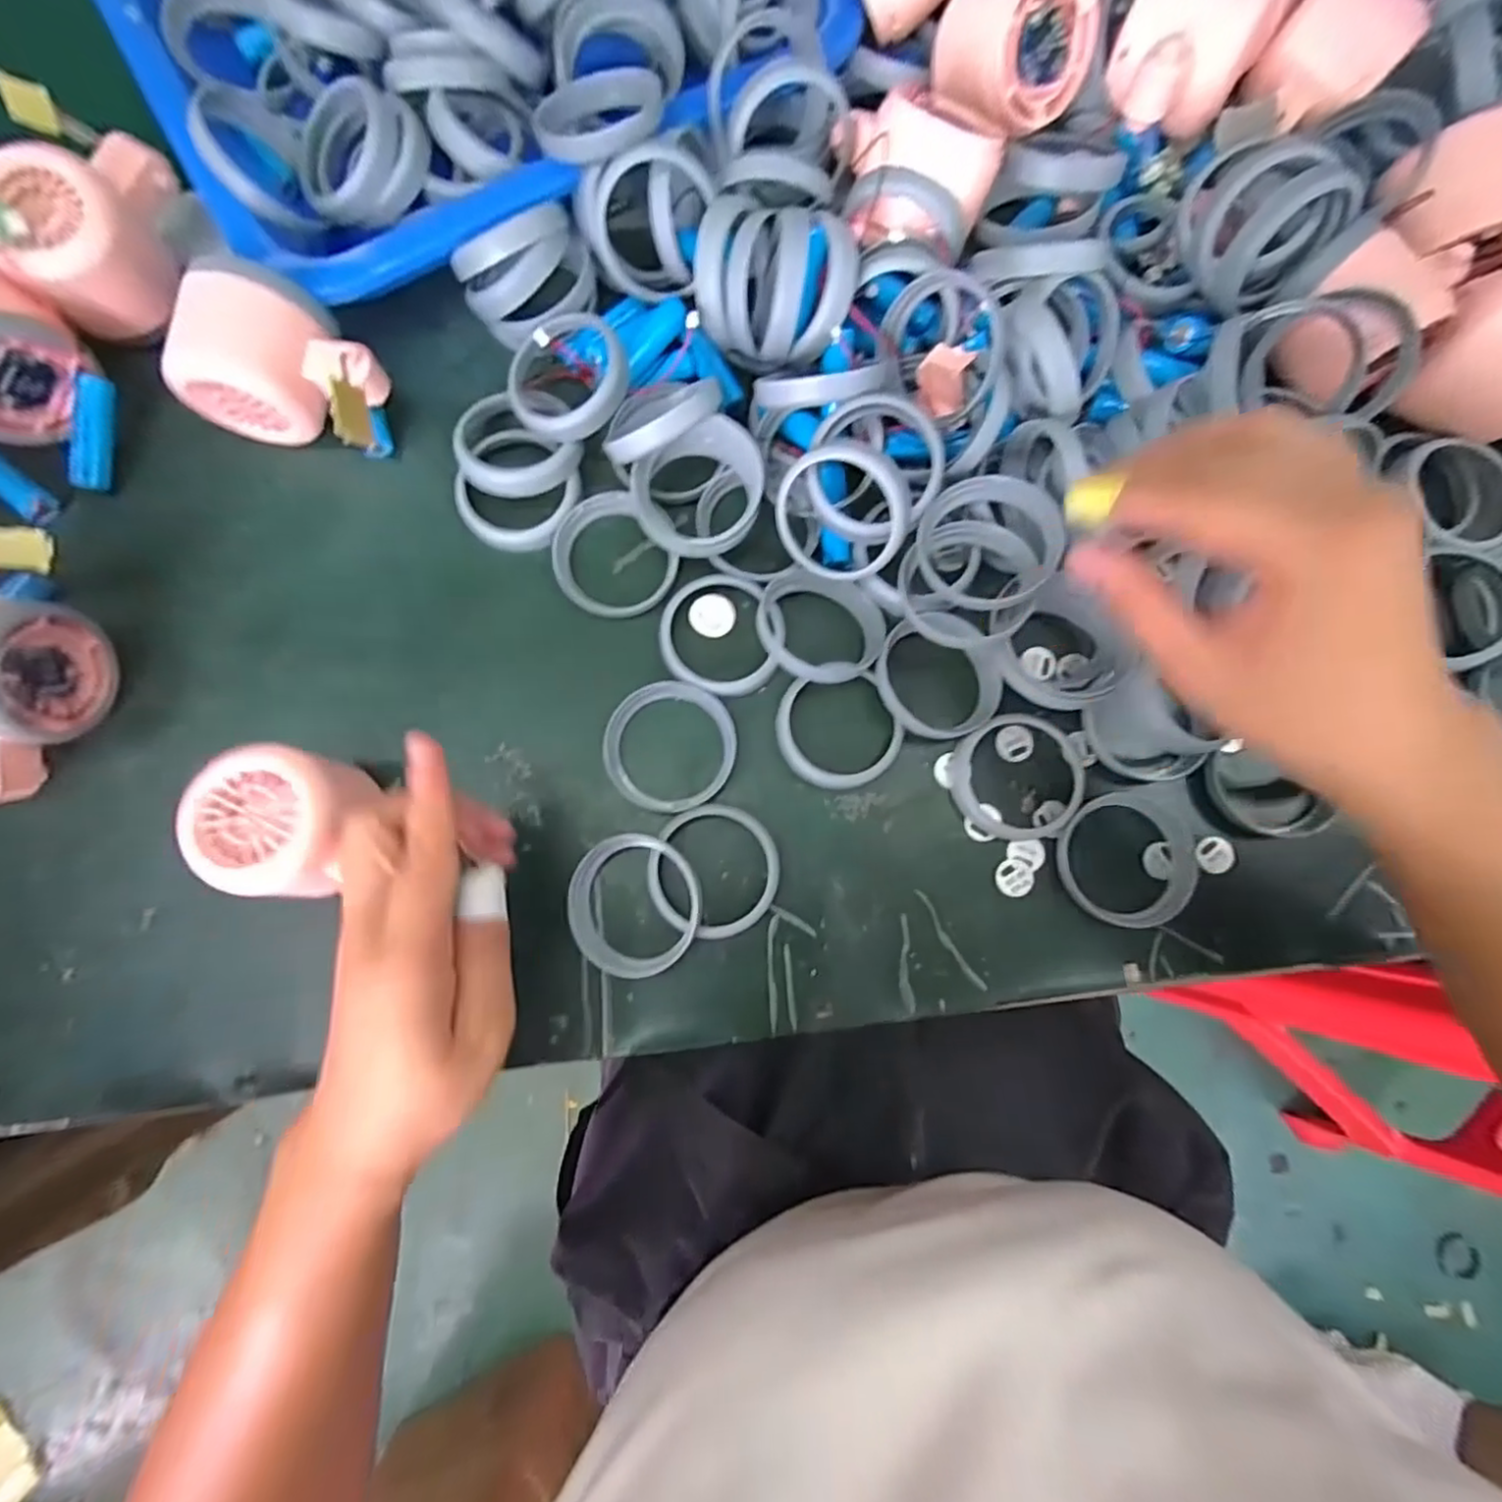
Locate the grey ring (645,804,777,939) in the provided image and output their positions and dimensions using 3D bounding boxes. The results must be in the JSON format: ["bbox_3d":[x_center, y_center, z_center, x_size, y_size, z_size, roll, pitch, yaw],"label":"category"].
[{"bbox_3d":[-0.015,0.054,0.295,0.057,0.006,0.056,1,80,-3],"label":"grey ring"}]

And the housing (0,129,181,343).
[{"bbox_3d":[-0.299,-0.235,0.300,0.048,0.048,0.085,8,83,0],"label":"housing"}]

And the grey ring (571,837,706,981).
[{"bbox_3d":[-0.050,0.066,0.290,0.056,0.019,0.058,0,83,-1],"label":"grey ring"}]

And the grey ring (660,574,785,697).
[{"bbox_3d":[-0.014,-0.054,0.306,0.057,0.009,0.057,0,83,-1],"label":"grey ring"}]

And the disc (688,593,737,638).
[{"bbox_3d":[-0.019,-0.065,0.320,0.021,0.004,0.020,-4,83,-2],"label":"disc"}]

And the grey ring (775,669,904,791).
[{"bbox_3d":[0.041,-0.009,0.306,0.056,0.006,0.051,0,83,-1],"label":"grey ring"}]

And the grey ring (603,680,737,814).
[{"bbox_3d":[-0.037,-0.002,0.304,0.058,0.007,0.059,0,83,-1],"label":"grey ring"}]

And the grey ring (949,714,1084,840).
[{"bbox_3d":[0.121,0.011,0.306,0.057,0.012,0.055,0,83,-1],"label":"grey ring"}]

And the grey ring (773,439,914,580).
[{"bbox_3d":[0.040,-0.102,0.291,0.058,0.013,0.056,13,129,17],"label":"grey ring"}]

